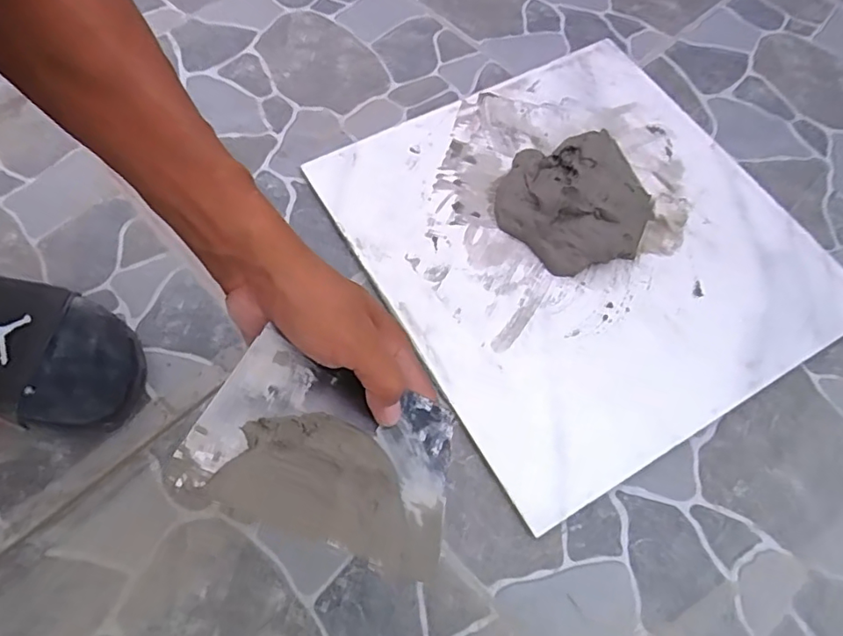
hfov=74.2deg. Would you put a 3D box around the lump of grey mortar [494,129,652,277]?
[{"bbox_3d":[0.143,-0.113,0.520,0.130,0.039,0.137,1,62,-1],"label":"lump of grey mortar"}]

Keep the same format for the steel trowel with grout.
[{"bbox_3d":[-0.041,0.066,0.284,0.135,0.015,0.089,30,54,-19],"label":"steel trowel with grout"}]

